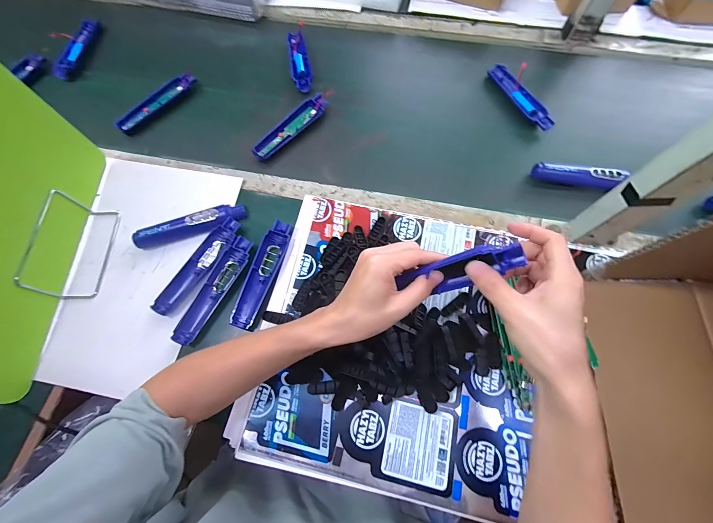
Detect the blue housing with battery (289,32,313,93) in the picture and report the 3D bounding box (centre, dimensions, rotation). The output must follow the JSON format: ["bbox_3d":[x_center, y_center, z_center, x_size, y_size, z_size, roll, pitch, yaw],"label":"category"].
[{"bbox_3d":[-0.113,-0.407,0.630,0.038,0.018,0.165,-9,71,-4],"label":"blue housing with battery"}]

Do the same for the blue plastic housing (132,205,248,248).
[{"bbox_3d":[-0.264,-0.060,0.496,0.171,0.020,0.034,-18,72,-7],"label":"blue plastic housing"}]

